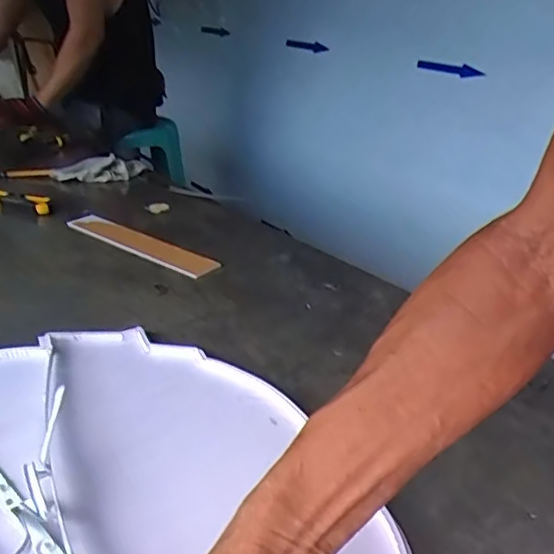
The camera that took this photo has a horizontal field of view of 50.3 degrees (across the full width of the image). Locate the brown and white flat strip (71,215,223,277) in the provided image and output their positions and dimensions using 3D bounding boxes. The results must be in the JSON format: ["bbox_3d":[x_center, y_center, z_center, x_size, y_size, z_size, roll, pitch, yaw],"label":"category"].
[{"bbox_3d":[-0.218,-0.054,0.944,0.324,0.011,0.059,21,32,34],"label":"brown and white flat strip"}]

